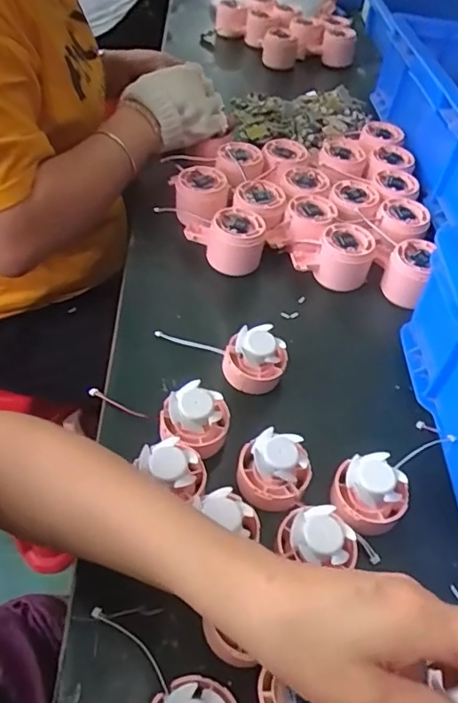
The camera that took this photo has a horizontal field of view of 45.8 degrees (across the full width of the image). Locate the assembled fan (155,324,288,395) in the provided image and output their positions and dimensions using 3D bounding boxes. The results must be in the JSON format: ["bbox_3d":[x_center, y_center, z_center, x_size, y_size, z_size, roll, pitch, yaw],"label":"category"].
[{"bbox_3d":[-0.010,0.003,0.487,0.122,0.053,0.047,12,49,5],"label":"assembled fan"}]

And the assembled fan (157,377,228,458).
[{"bbox_3d":[-0.029,0.056,0.433,0.055,0.043,0.048,21,50,12],"label":"assembled fan"}]

